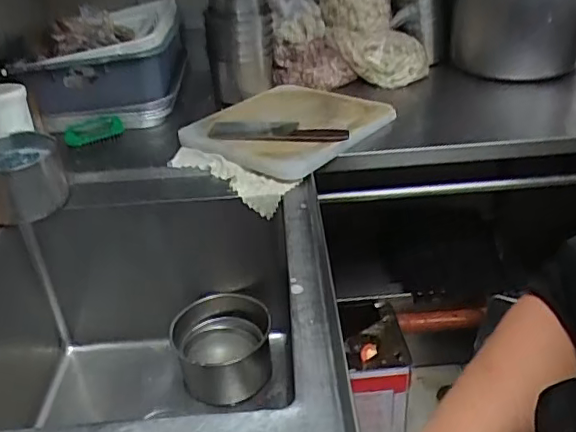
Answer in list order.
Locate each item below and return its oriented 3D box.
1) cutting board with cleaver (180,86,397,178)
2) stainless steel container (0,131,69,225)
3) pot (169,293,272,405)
[{"bbox_3d":[0.005,-0.206,1.260,0.335,0.046,0.408,20,38,33],"label":"cutting board with cleaver"},{"bbox_3d":[-0.488,-0.072,1.040,0.143,0.118,0.145,-14,33,-17],"label":"stainless steel container"},{"bbox_3d":[-0.125,0.264,1.149,0.194,0.119,0.185,-2,31,1],"label":"pot"}]

